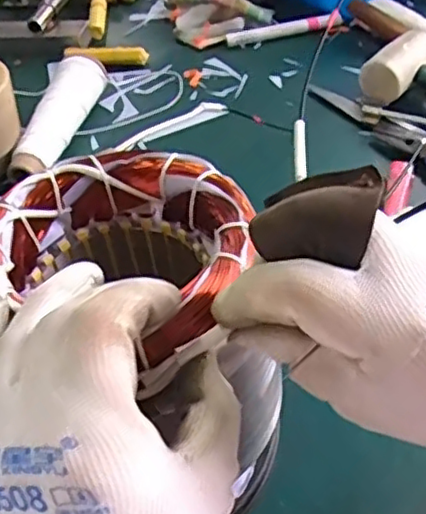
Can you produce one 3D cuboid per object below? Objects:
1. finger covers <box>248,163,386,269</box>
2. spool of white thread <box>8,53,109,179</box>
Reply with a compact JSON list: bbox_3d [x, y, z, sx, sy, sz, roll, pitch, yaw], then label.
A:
[{"bbox_3d":[0.035,-0.016,0.224,0.039,0.023,0.029,14,49,16],"label":"finger covers"},{"bbox_3d":[-0.153,-0.139,0.656,0.046,0.044,0.180,7,45,12],"label":"spool of white thread"}]

